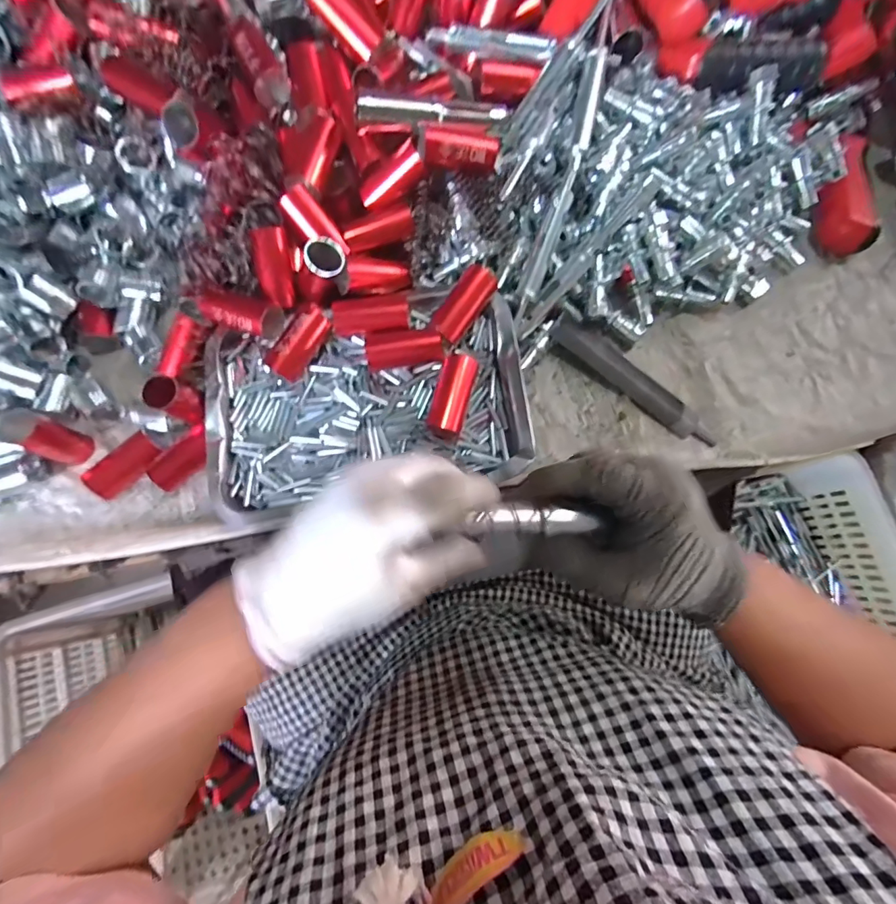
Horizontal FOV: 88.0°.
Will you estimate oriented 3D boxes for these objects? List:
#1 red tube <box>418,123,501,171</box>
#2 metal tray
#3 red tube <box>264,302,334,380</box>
[{"bbox_3d":[0.009,-0.240,0.369,0.065,0.025,0.020,0,76,-15],"label":"red tube"},{"bbox_3d":[-0.067,-0.045,0.387,0.252,0.035,0.166,-10,77,-1],"label":"metal tray"},{"bbox_3d":[-0.119,-0.087,0.371,0.021,0.023,0.060,30,80,8],"label":"red tube"}]

